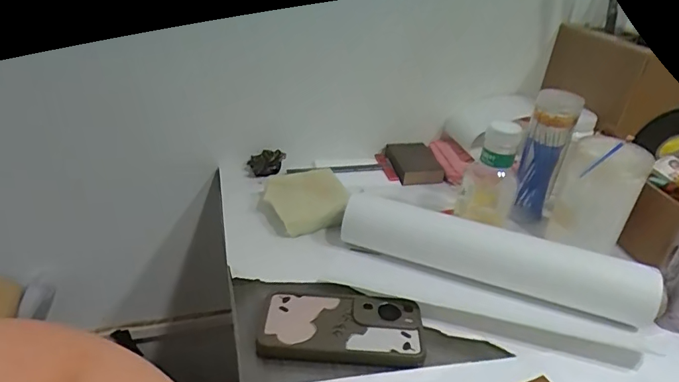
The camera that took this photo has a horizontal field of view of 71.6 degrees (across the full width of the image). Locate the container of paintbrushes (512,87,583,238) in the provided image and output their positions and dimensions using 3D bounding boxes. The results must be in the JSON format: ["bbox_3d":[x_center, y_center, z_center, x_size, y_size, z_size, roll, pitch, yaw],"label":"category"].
[{"bbox_3d":[0.268,-0.025,0.631,0.057,0.194,0.062,16,34,19],"label":"container of paintbrushes"}]

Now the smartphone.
[{"bbox_3d":[0.002,0.140,0.474,0.161,0.016,0.084,5,31,1],"label":"smartphone"}]

